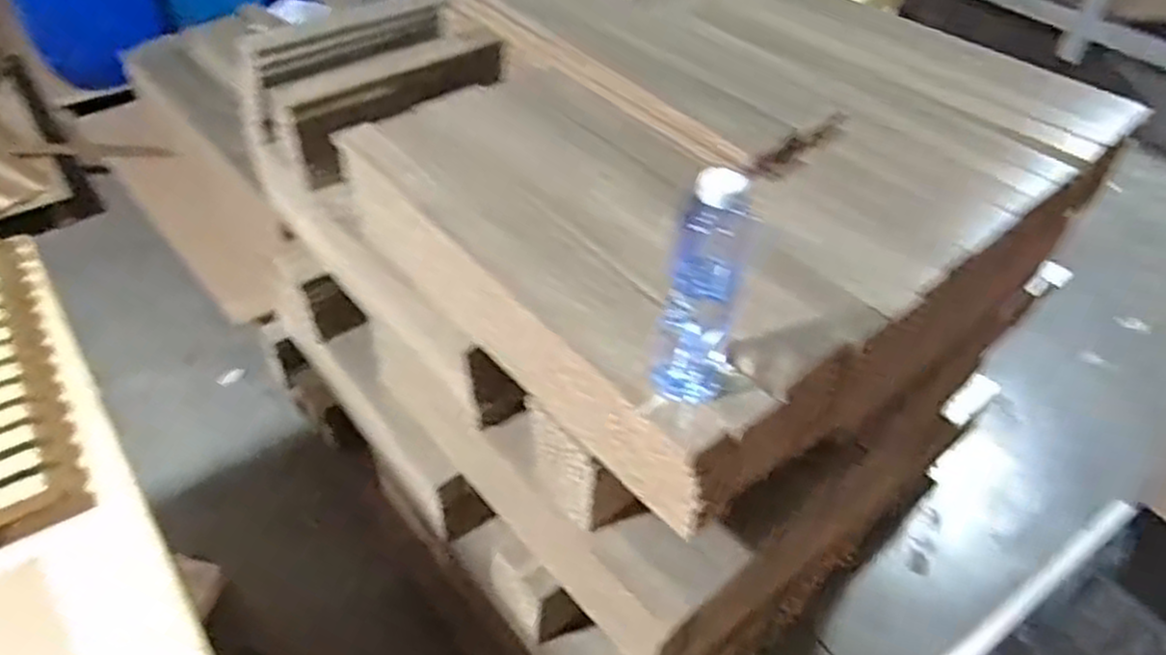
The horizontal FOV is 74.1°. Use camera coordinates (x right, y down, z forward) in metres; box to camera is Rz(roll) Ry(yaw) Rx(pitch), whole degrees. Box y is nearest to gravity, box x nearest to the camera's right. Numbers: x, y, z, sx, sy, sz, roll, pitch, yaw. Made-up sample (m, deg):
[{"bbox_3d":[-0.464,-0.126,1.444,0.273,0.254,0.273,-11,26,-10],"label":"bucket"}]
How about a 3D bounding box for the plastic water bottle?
[{"bbox_3d":[0.102,-0.027,0.669,0.073,0.228,0.073,8,46,5],"label":"plastic water bottle"}]

